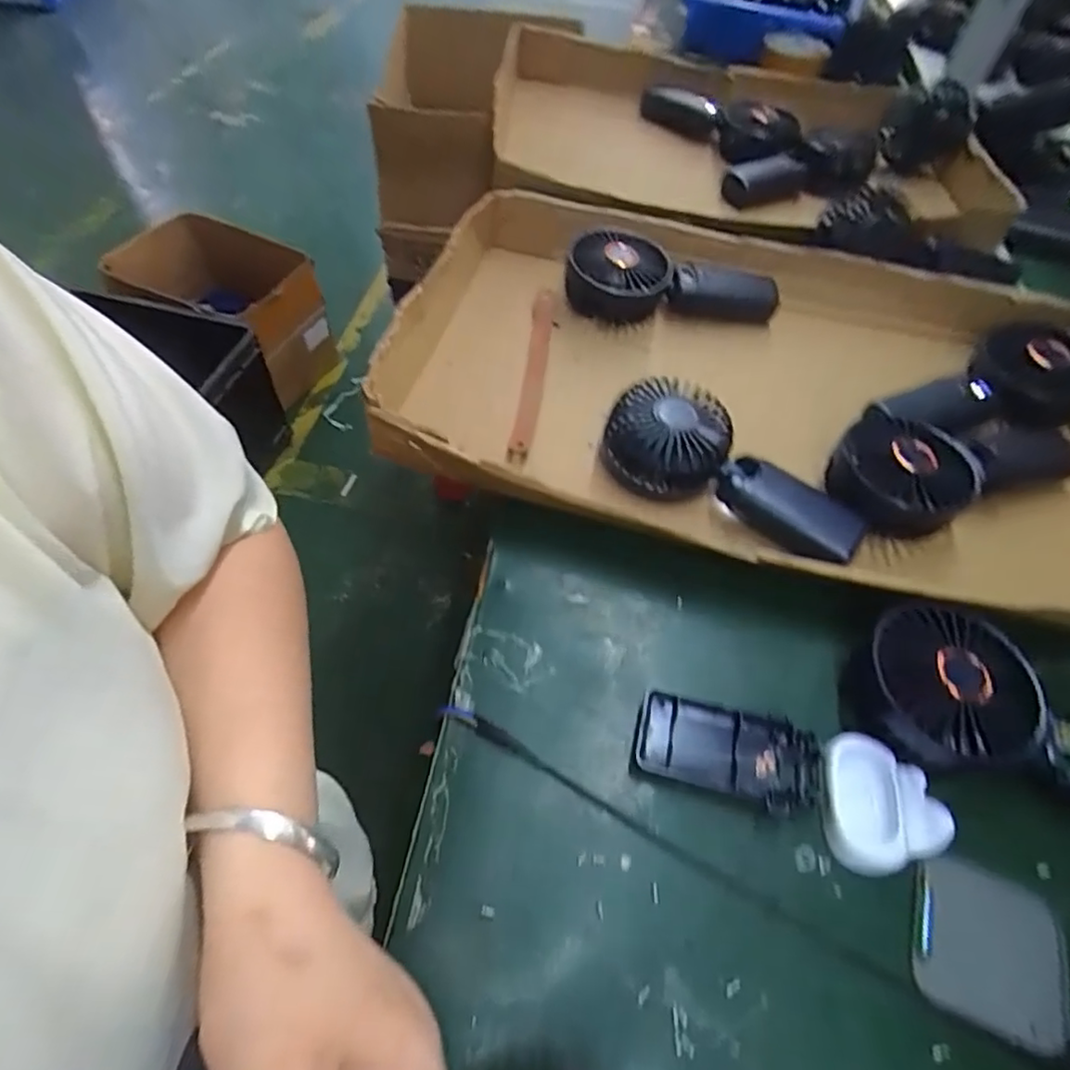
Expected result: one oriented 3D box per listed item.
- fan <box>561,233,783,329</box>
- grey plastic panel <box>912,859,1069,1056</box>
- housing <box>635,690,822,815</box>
[{"bbox_3d":[0.118,-0.219,0.534,0.182,0.054,0.075,3,55,1],"label":"fan"},{"bbox_3d":[0.214,0.194,0.286,0.069,0.004,0.065,17,57,10],"label":"grey plastic panel"},{"bbox_3d":[0.102,0.115,0.326,0.093,0.014,0.046,13,56,8],"label":"housing"}]

